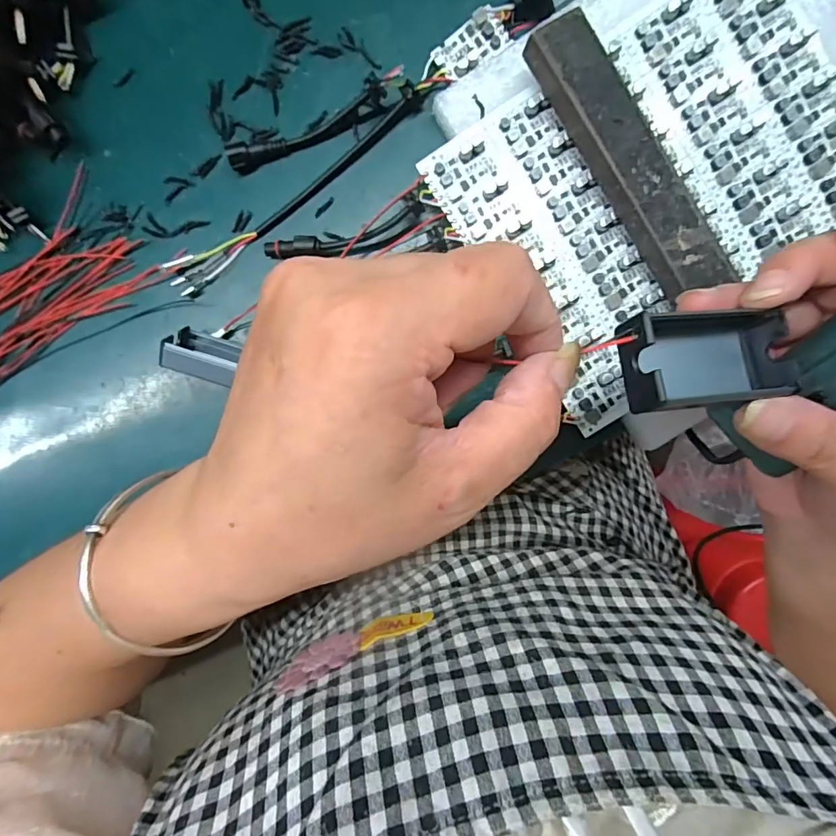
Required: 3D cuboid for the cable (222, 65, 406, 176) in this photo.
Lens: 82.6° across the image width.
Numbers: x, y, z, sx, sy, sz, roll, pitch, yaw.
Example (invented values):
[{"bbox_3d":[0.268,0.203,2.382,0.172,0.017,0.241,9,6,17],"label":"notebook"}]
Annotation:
[{"bbox_3d":[-0.055,-0.161,0.261,0.103,0.012,0.015,-24,95,2],"label":"cable"}]

